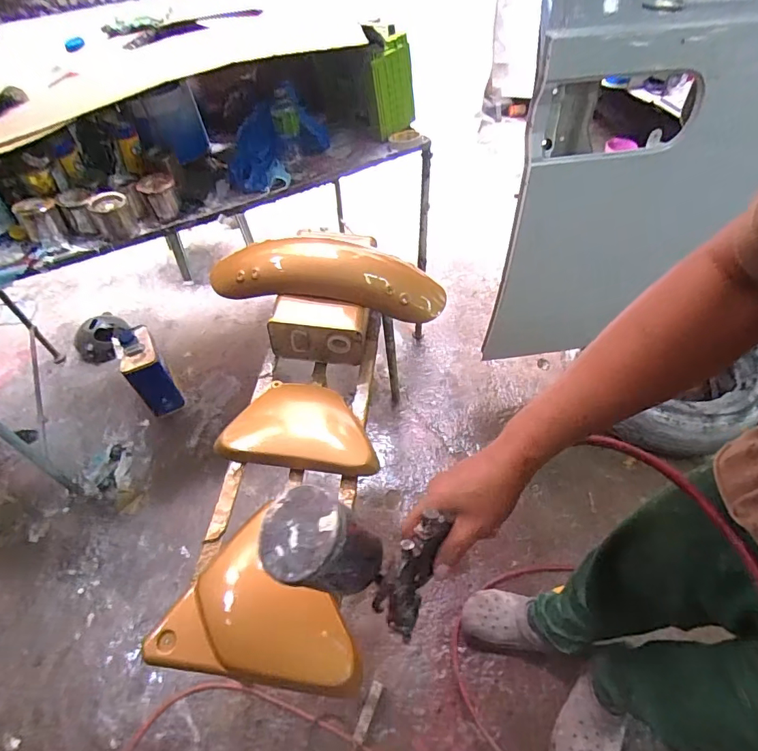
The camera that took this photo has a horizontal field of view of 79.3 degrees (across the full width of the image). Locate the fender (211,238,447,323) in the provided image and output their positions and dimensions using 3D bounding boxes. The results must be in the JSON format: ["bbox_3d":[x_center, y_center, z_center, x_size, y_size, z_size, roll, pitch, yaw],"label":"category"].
[{"bbox_3d":[-0.087,-0.185,0.869,0.421,0.117,0.121,3,55,4],"label":"fender"}]

